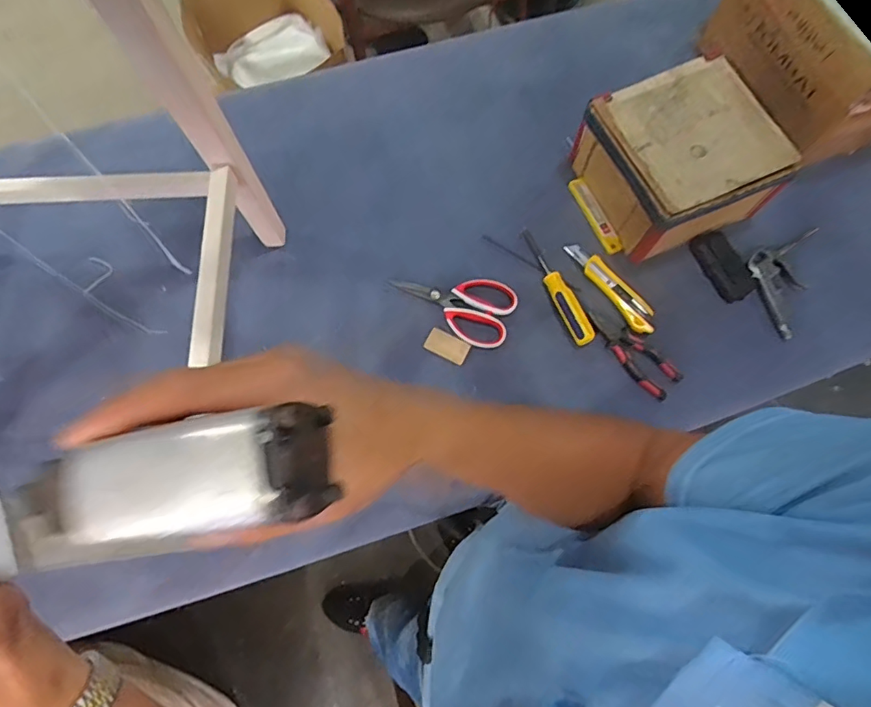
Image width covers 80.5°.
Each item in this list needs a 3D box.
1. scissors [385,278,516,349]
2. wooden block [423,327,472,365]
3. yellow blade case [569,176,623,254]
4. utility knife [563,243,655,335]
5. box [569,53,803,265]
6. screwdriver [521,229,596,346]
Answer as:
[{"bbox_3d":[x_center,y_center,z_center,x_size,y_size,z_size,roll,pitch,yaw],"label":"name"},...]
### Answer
[{"bbox_3d":[0.024,-0.077,0.751,0.180,0.017,0.097,21,73,5],"label":"scissors"},{"bbox_3d":[0.017,-0.011,0.734,0.062,0.006,0.035,29,74,8],"label":"wooden block"},{"bbox_3d":[0.245,-0.213,0.790,0.028,0.016,0.135,-22,74,-8],"label":"yellow blade case"},{"bbox_3d":[0.257,-0.101,0.754,0.041,0.014,0.171,-37,77,-12],"label":"utility knife"},{"bbox_3d":[0.343,-0.275,0.731,0.209,0.115,0.215,-23,74,-8],"label":"box"},{"bbox_3d":[0.178,-0.102,0.748,0.032,0.020,0.192,-20,74,-8],"label":"screwdriver"}]

